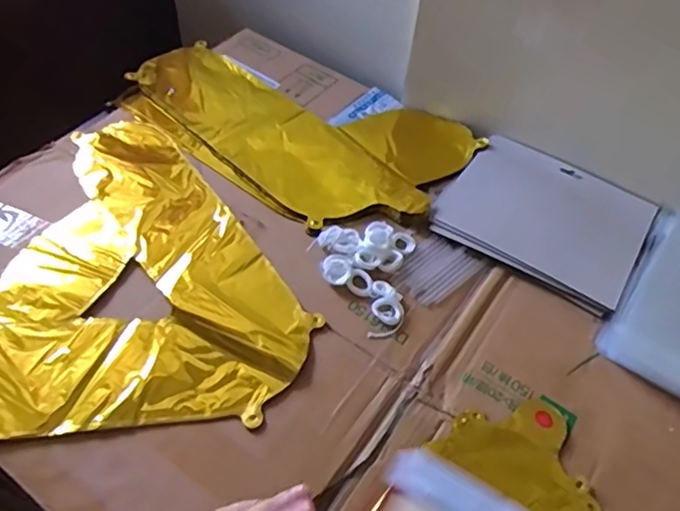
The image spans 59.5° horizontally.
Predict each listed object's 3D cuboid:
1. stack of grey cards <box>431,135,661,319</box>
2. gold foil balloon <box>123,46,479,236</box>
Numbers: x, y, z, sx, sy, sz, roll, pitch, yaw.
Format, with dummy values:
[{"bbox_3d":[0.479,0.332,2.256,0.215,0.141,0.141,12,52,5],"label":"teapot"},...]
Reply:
[{"bbox_3d":[0.216,-0.041,0.626,0.197,0.019,0.162,28,54,16],"label":"stack of grey cards"},{"bbox_3d":[-0.060,-0.162,0.697,0.393,0.015,0.233,33,55,18],"label":"gold foil balloon"}]

